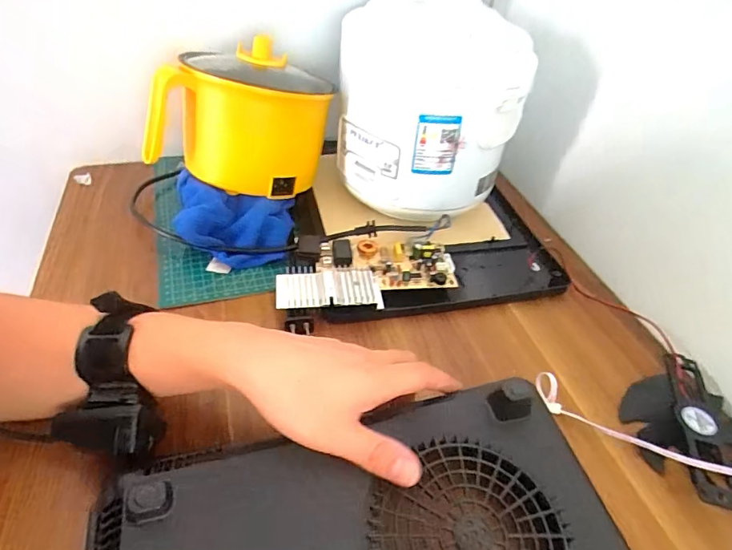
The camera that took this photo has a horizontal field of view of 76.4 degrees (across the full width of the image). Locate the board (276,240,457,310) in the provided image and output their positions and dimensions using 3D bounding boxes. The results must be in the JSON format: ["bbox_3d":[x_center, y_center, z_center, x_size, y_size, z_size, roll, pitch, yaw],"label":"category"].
[{"bbox_3d":[0.003,0.001,0.480,0.182,0.032,0.095,0,42,-8],"label":"board"}]

